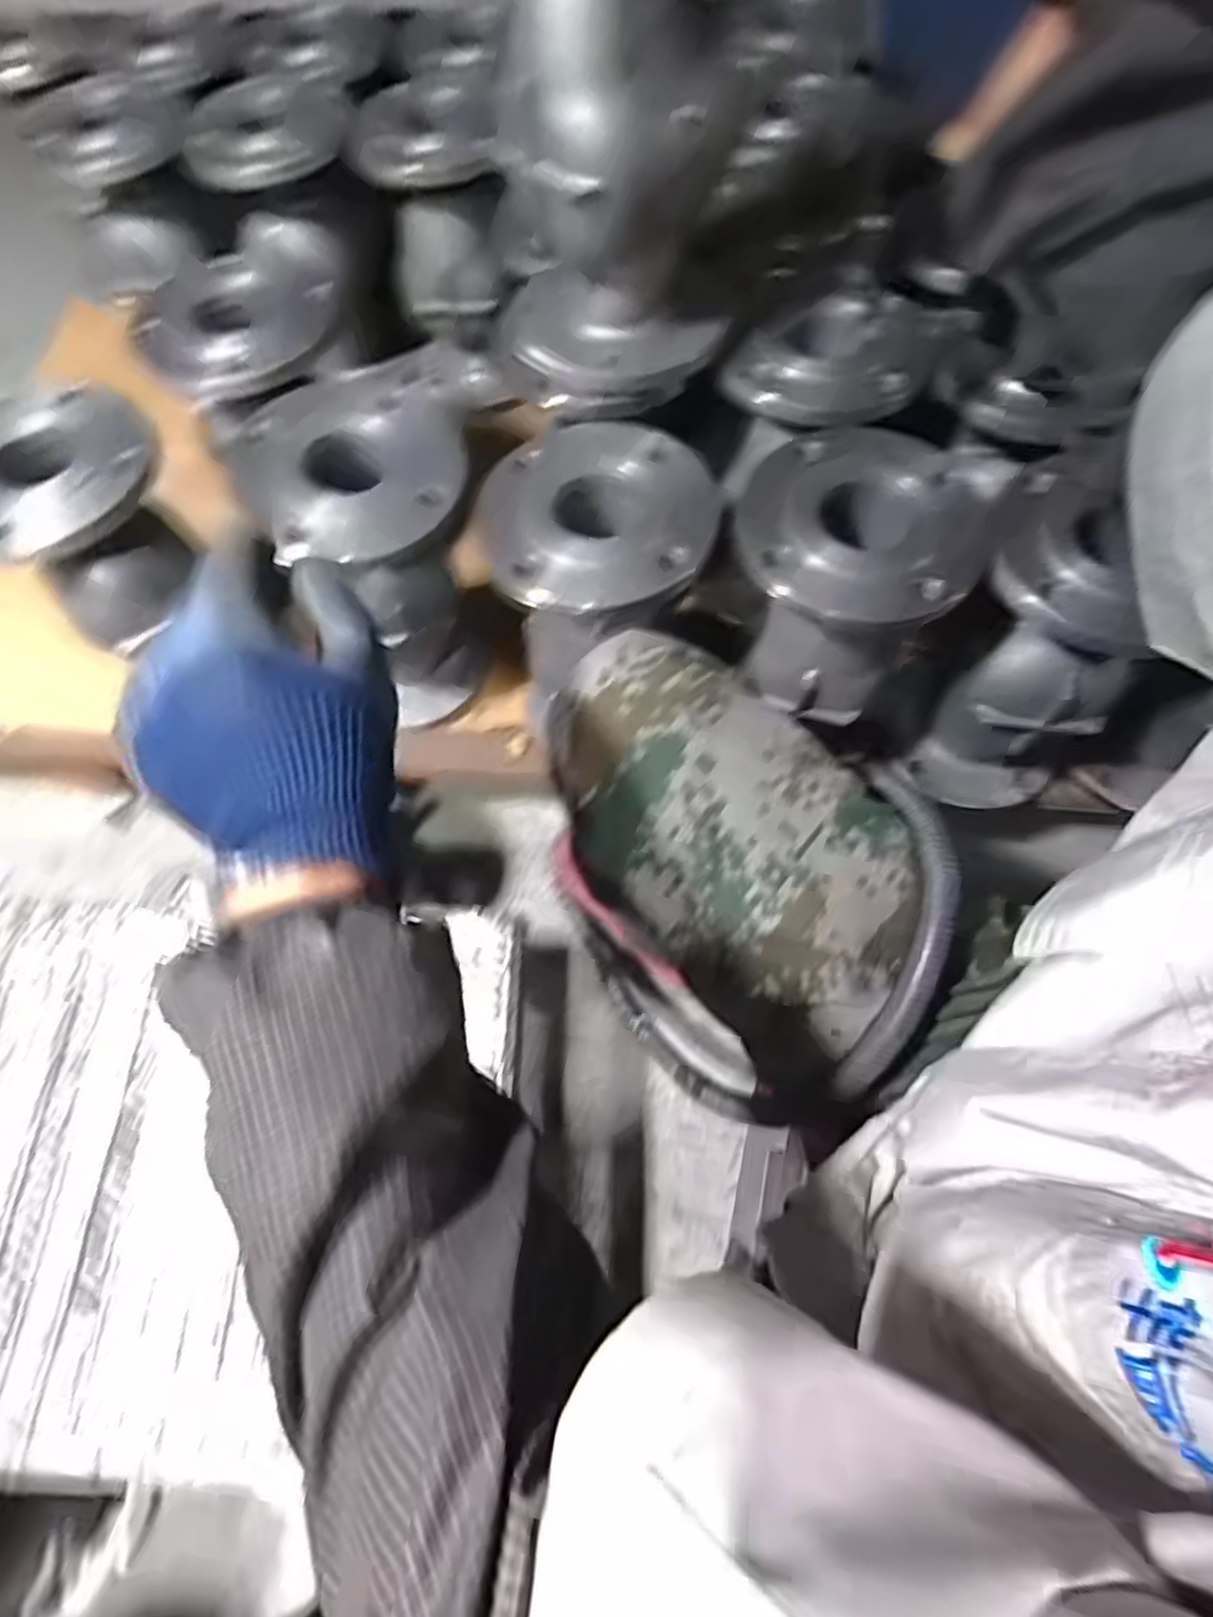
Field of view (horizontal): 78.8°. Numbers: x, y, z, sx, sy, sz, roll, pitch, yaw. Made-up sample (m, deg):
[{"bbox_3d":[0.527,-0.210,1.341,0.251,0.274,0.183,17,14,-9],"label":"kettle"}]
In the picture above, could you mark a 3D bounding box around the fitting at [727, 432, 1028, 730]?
[{"bbox_3d":[0.188,-0.178,0.586,0.163,0.158,0.166,-1,66,2],"label":"fitting"}]

